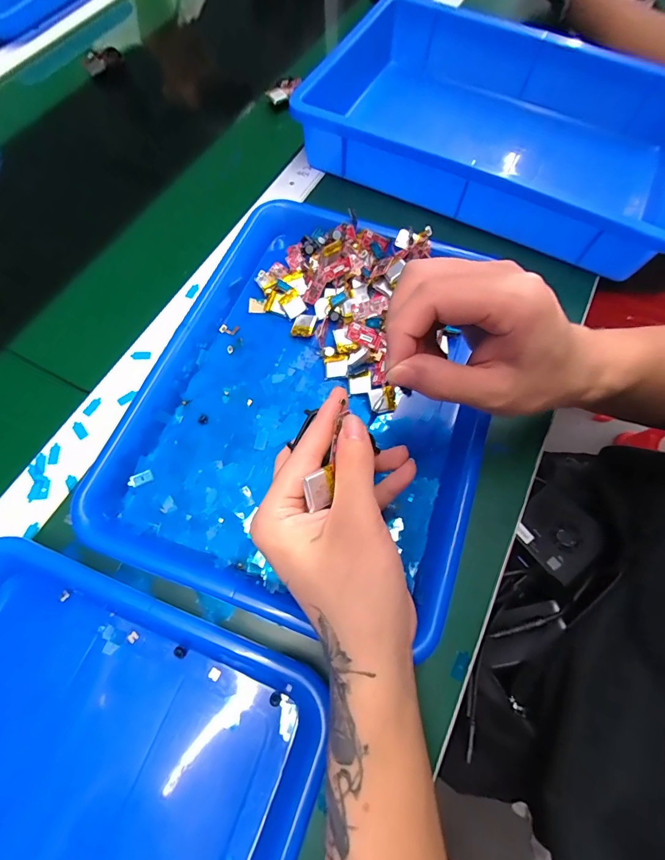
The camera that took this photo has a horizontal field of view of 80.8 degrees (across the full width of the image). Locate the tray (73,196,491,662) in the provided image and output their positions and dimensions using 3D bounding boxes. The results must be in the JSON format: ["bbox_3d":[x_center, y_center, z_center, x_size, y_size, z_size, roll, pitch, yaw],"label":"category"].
[{"bbox_3d":[-0.009,-0.038,0.305,0.261,0.036,0.326,17,67,3],"label":"tray"}]

